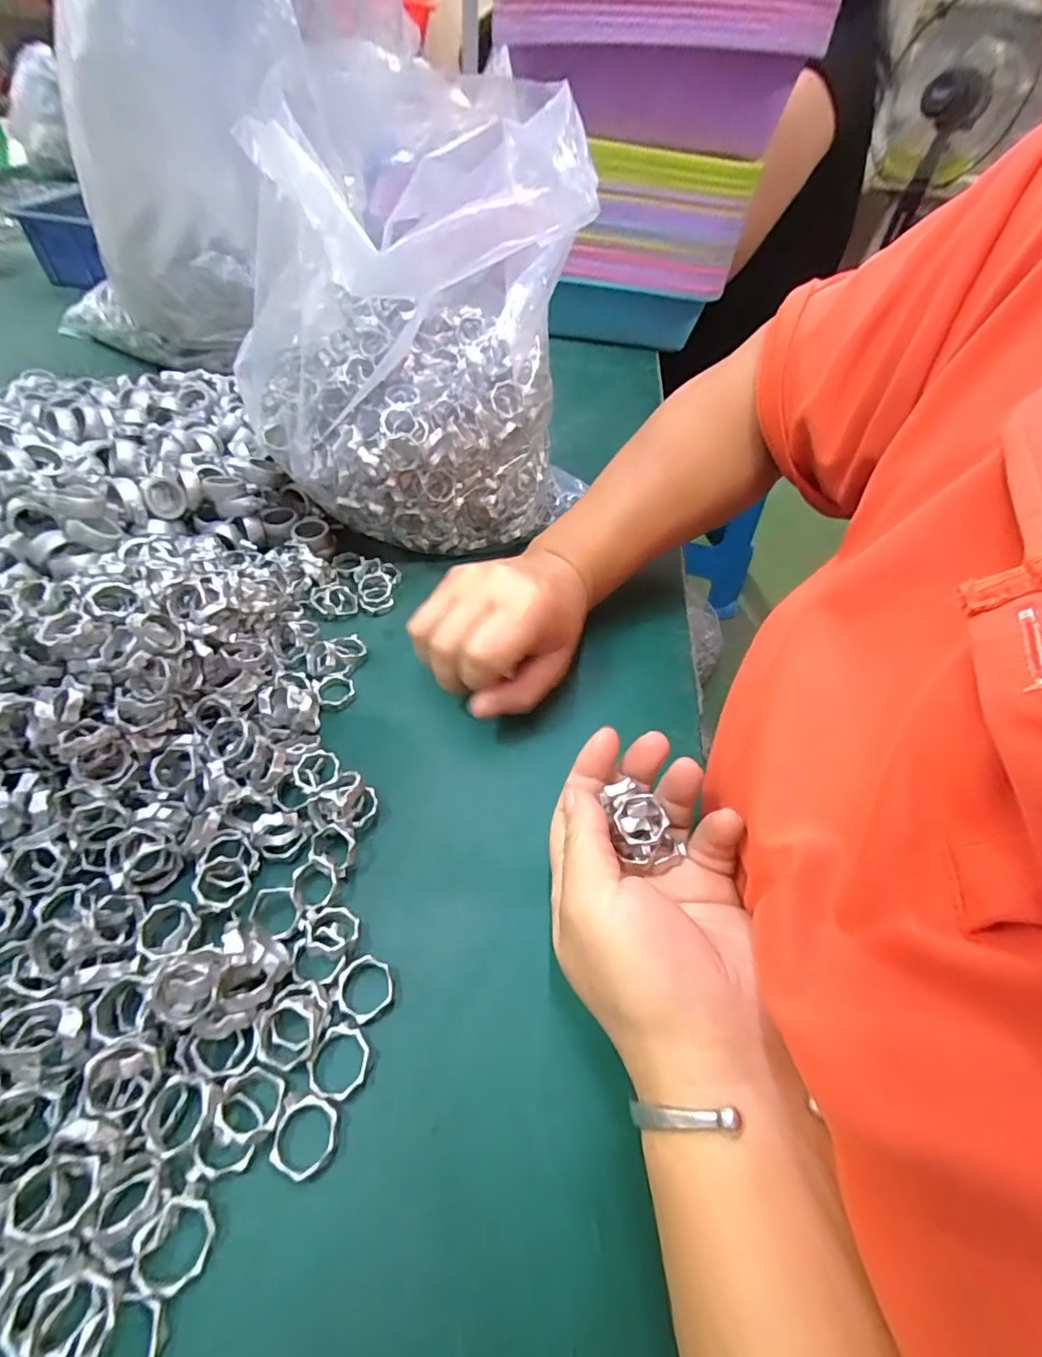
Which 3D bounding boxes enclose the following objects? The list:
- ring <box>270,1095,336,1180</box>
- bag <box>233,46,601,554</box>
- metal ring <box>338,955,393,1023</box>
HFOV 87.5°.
[{"bbox_3d":[-0.071,0.152,0.180,0.019,0.005,0.020,3,49,-4],"label":"ring"},{"bbox_3d":[-0.064,-0.190,0.340,0.181,0.216,0.166,-34,60,-30],"label":"bag"},{"bbox_3d":[-0.059,0.119,0.210,0.021,0.006,0.020,3,49,-4],"label":"metal ring"}]

